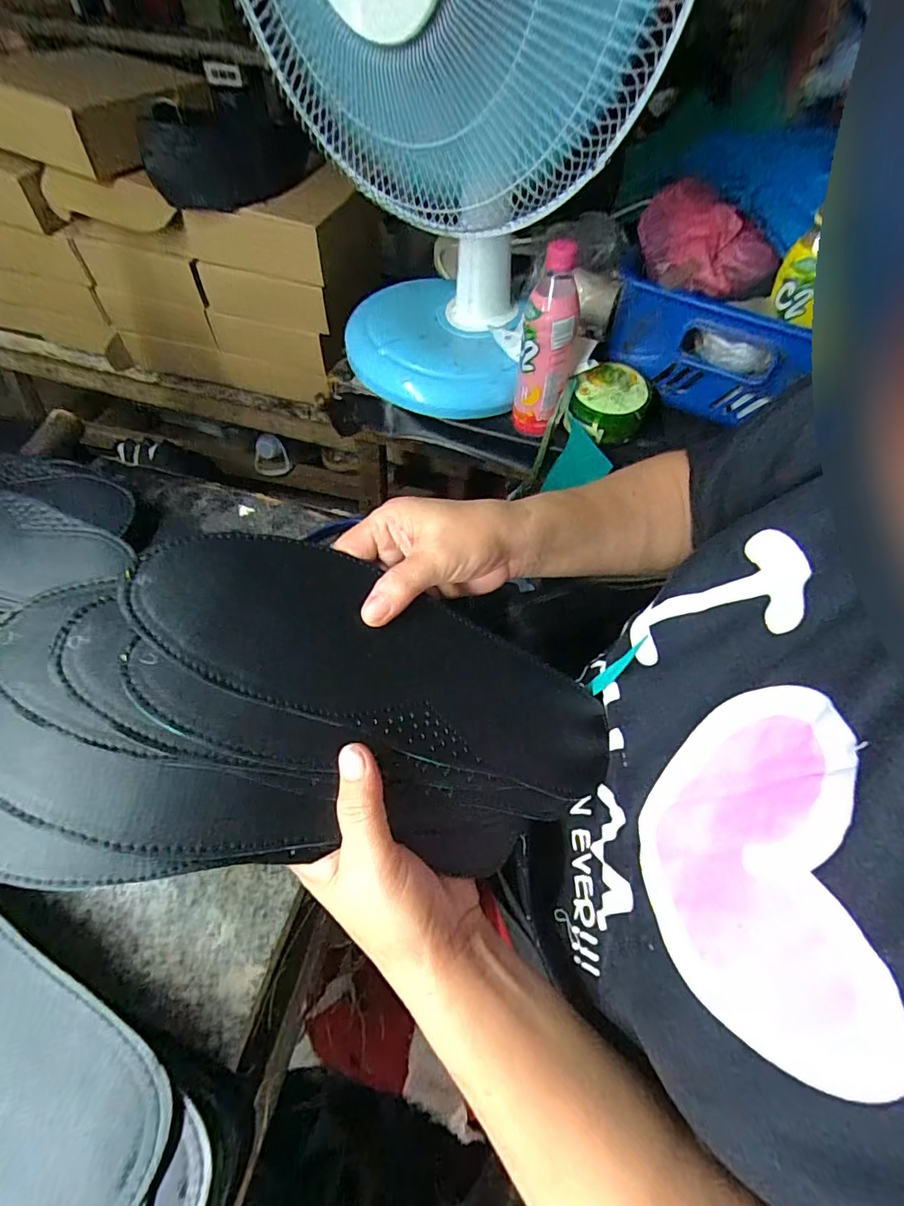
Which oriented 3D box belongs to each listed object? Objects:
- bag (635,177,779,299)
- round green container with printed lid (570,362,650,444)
[{"bbox_3d":[0.293,-0.414,0.564,0.163,0.058,0.133,26,60,12],"label":"bag"},{"bbox_3d":[0.202,-0.258,0.627,0.090,0.057,0.093,2,58,-3],"label":"round green container with printed lid"}]

